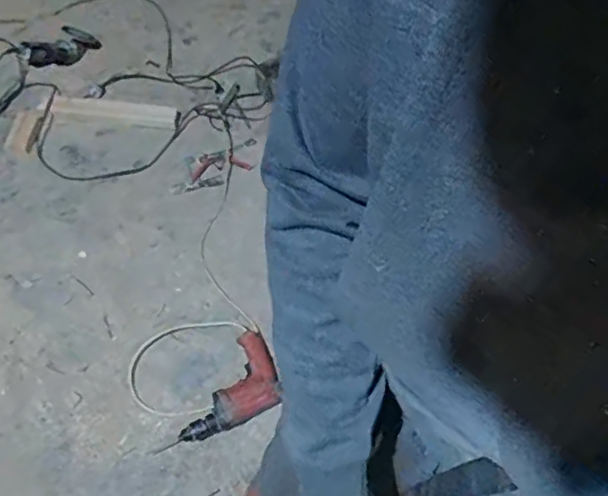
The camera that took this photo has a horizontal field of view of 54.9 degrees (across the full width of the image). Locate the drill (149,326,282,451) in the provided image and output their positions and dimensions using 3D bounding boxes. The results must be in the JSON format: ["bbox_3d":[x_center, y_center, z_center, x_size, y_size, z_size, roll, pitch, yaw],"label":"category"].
[{"bbox_3d":[-0.170,0.361,1.383,0.169,0.073,0.354,28,62,14],"label":"drill"}]

